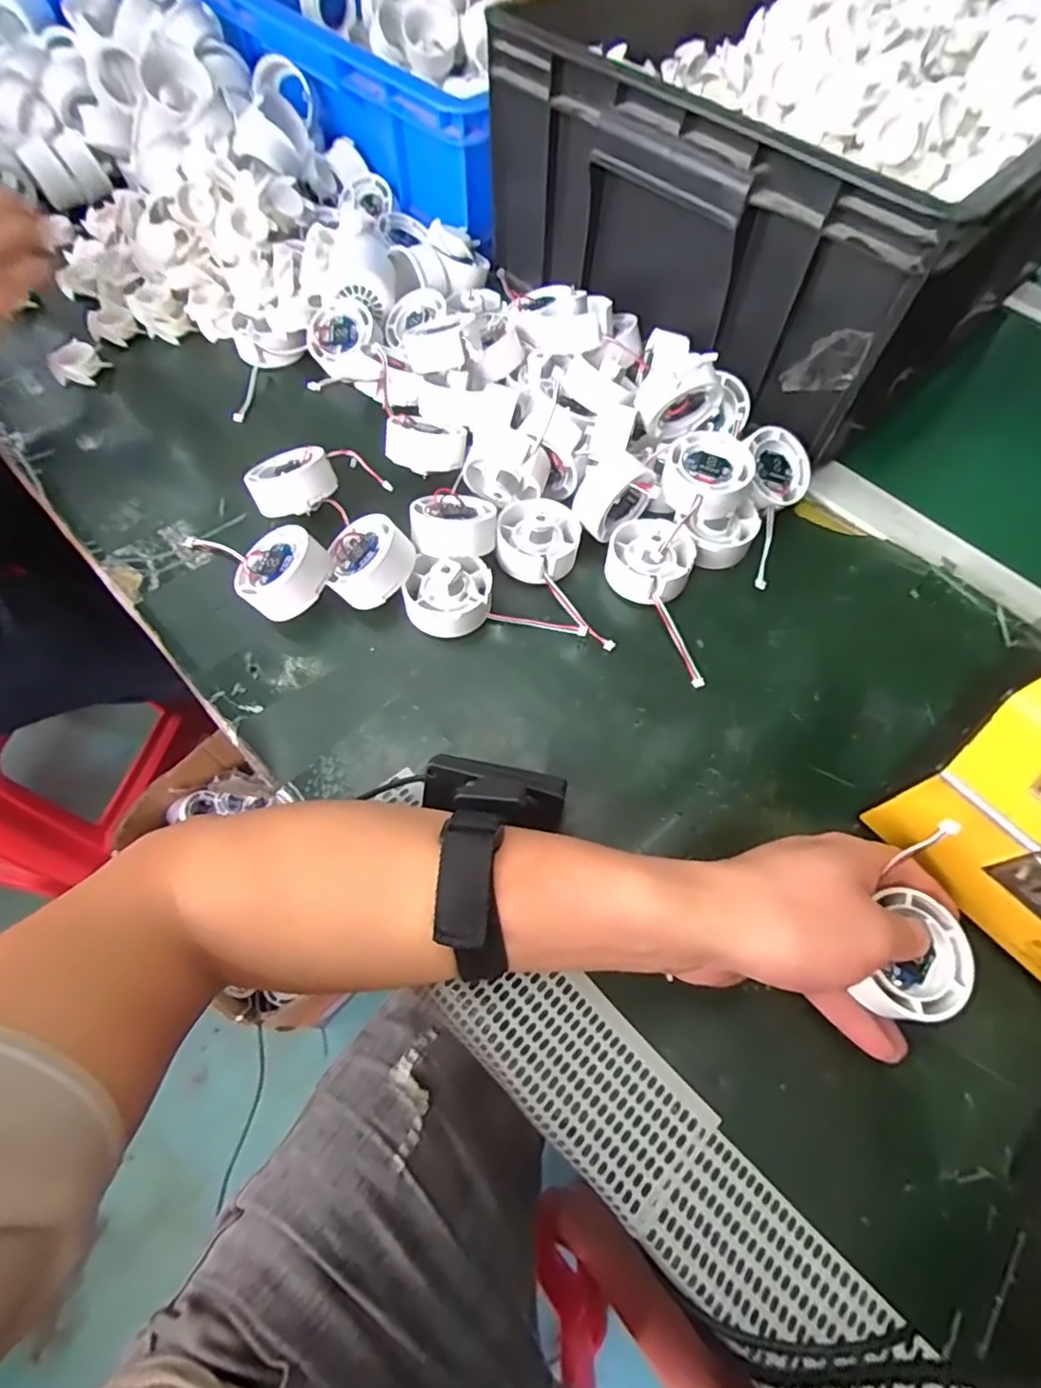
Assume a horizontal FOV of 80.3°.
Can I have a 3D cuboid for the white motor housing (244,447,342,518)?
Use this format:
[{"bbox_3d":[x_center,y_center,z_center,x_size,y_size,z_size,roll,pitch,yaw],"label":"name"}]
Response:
[{"bbox_3d":[-0.152,-0.144,0.412,0.054,0.030,0.048,-7,64,-5],"label":"white motor housing"}]

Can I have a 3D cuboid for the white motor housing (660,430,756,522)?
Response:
[{"bbox_3d":[0.121,-0.141,0.406,0.052,0.028,0.057,1,63,-1],"label":"white motor housing"}]

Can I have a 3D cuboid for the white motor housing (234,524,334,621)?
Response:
[{"bbox_3d":[-0.144,-0.074,0.376,0.053,0.025,0.053,-10,58,18],"label":"white motor housing"}]

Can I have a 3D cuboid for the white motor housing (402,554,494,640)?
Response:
[{"bbox_3d":[-0.045,-0.062,0.381,0.052,0.028,0.050,1,63,-1],"label":"white motor housing"}]

